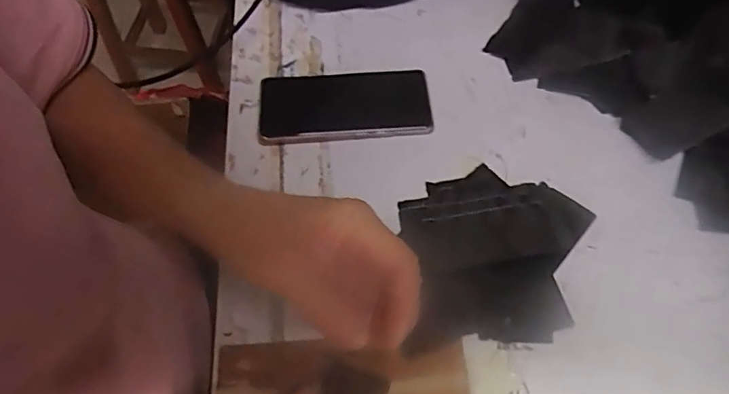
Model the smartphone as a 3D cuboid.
[{"bbox_3d":[-0.019,-0.087,0.494,0.158,0.015,0.076,-5,60,-2],"label":"smartphone"}]

